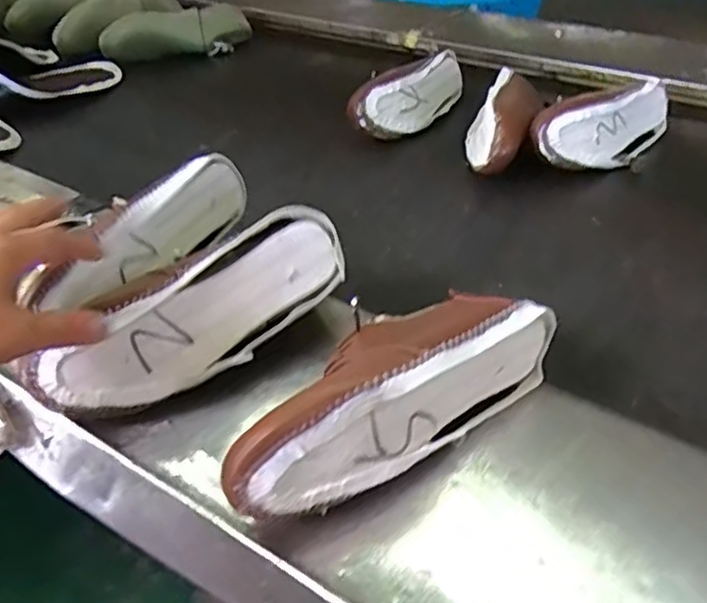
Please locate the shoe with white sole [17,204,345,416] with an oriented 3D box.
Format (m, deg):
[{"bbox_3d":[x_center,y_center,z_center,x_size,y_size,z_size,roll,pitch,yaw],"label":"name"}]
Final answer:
[{"bbox_3d":[-0.126,0.008,0.535,0.242,0.087,0.066,-32,16,-15],"label":"shoe with white sole"}]

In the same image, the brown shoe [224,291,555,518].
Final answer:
[{"bbox_3d":[0.022,0.058,0.460,0.244,0.093,0.090,-27,43,-29],"label":"brown shoe"}]

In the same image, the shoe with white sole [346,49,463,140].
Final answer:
[{"bbox_3d":[0.072,-0.288,0.974,0.235,0.089,0.070,-37,24,-34],"label":"shoe with white sole"}]

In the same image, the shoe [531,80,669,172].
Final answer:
[{"bbox_3d":[0.320,-0.221,0.865,0.238,0.085,0.080,-31,46,-33],"label":"shoe"}]

